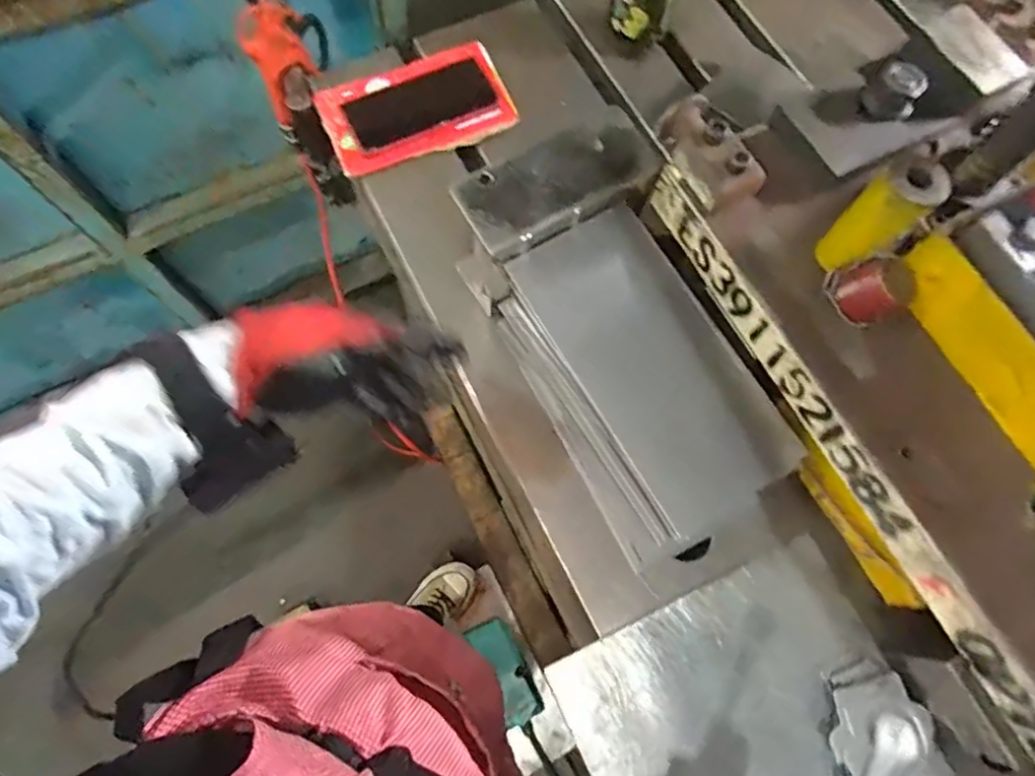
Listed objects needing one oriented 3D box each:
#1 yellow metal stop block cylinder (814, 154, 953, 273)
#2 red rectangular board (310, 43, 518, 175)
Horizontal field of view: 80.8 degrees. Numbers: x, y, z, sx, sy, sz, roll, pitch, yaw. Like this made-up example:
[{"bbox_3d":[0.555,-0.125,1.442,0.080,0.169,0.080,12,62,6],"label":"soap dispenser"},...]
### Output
[{"bbox_3d":[0.252,-0.117,0.425,0.043,0.089,0.041,-41,77,-15],"label":"yellow metal stop block cylinder"},{"bbox_3d":[-0.107,-0.299,0.653,0.193,0.016,0.113,-22,73,-10],"label":"red rectangular board"}]

